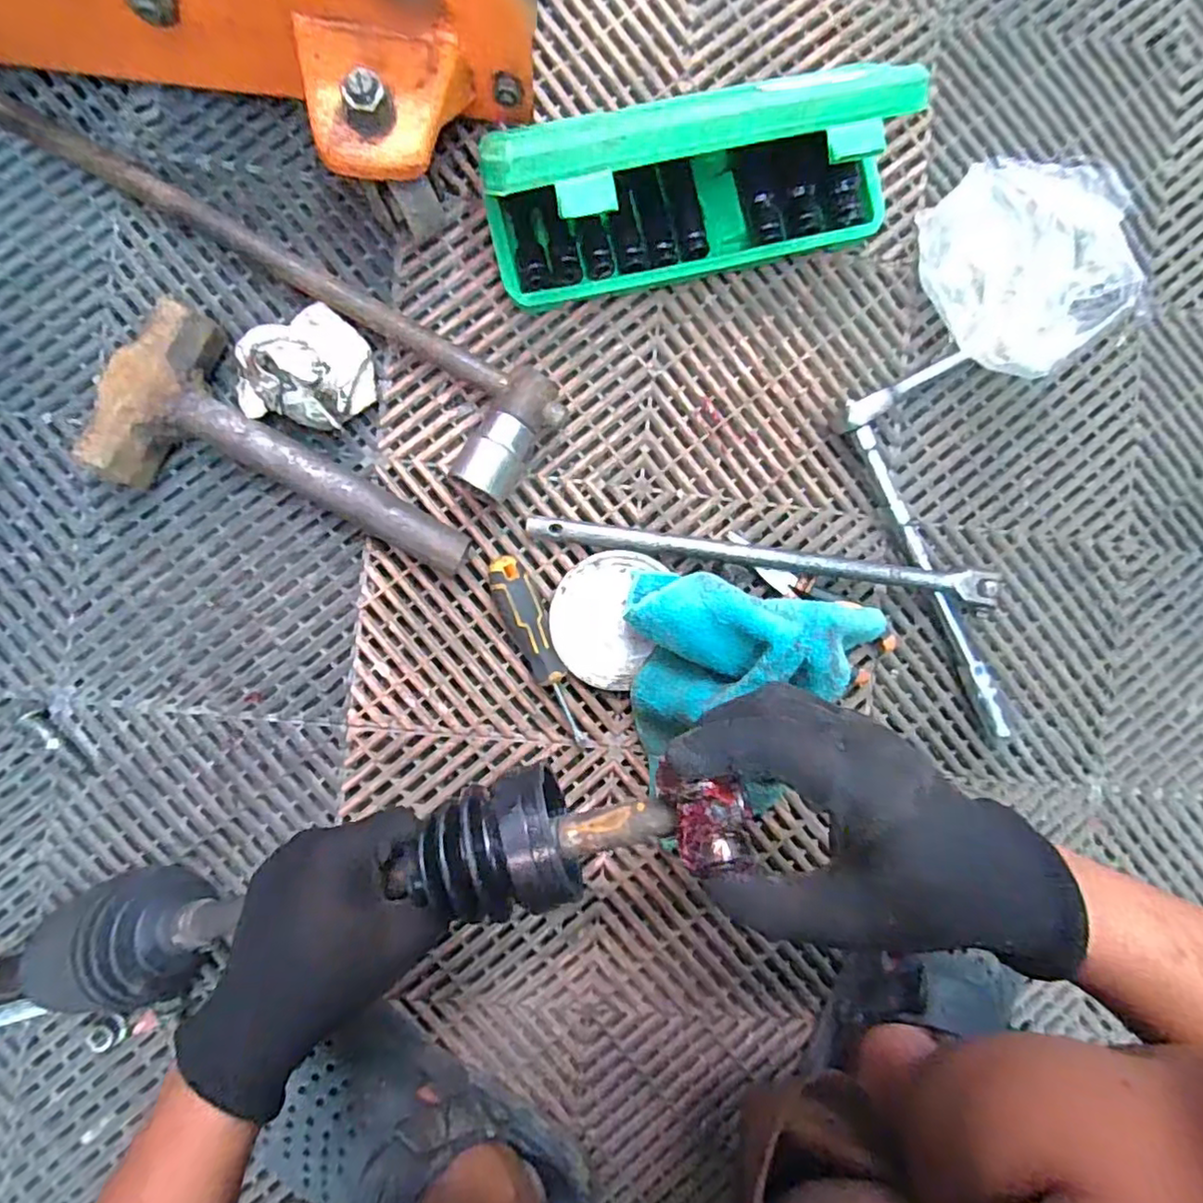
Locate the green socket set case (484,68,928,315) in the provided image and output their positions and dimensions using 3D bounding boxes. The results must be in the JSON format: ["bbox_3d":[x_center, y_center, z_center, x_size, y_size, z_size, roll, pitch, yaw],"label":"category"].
[{"bbox_3d":[0.065,-0.286,0.432,0.289,0.109,0.086,-14,92,-4],"label":"green socket set case"}]

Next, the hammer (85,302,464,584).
[{"bbox_3d":[-0.207,-0.100,0.440,0.248,0.049,0.119,22,90,-4],"label":"hammer"}]

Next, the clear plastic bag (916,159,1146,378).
[{"bbox_3d":[0.313,-0.256,0.464,0.134,0.082,0.148,-37,94,-3],"label":"clear plastic bag"}]

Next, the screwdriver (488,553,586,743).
[{"bbox_3d":[-0.046,0.039,0.465,0.026,0.033,0.150,-23,93,-4],"label":"screwdriver"}]

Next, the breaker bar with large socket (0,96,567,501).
[{"bbox_3d":[-0.239,-0.232,0.446,0.458,0.041,0.096,33,89,-4],"label":"breaker bar with large socket"}]

